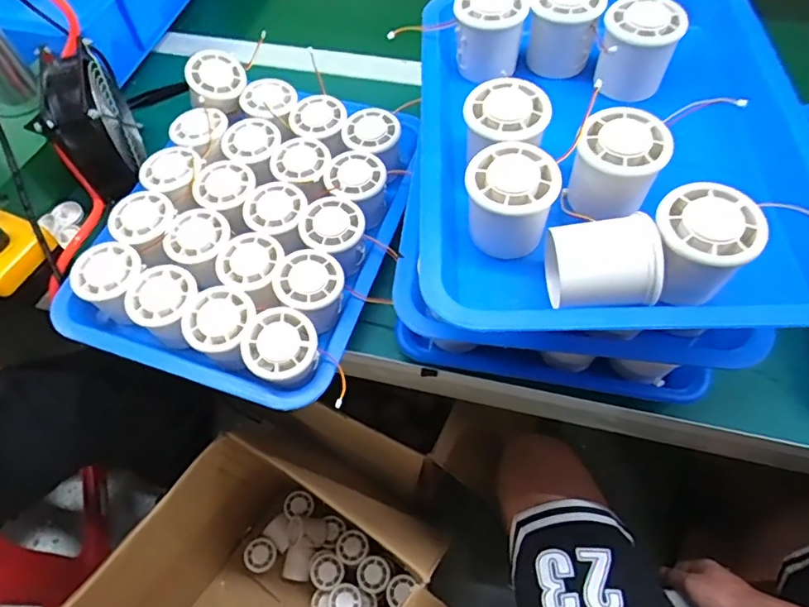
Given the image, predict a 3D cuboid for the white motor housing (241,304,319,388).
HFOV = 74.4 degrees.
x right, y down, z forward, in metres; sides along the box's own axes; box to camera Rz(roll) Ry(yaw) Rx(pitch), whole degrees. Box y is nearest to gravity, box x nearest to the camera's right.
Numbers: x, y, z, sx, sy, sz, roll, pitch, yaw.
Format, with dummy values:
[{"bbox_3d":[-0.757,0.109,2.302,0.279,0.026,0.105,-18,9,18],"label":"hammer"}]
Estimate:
[{"bbox_3d":[-0.097,0.039,0.427,0.055,0.046,0.053,-1,60,1],"label":"white motor housing"}]

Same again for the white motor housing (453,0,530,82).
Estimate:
[{"bbox_3d":[0.070,-0.224,0.435,0.059,0.053,0.054,13,61,9],"label":"white motor housing"}]

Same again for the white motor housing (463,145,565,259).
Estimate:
[{"bbox_3d":[0.067,-0.064,0.348,0.054,0.057,0.052,15,62,10],"label":"white motor housing"}]

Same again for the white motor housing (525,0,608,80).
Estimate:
[{"bbox_3d":[0.131,-0.224,0.441,0.058,0.069,0.056,13,61,9],"label":"white motor housing"}]

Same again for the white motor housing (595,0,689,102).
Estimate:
[{"bbox_3d":[0.178,-0.193,0.413,0.054,0.060,0.062,22,63,13],"label":"white motor housing"}]

